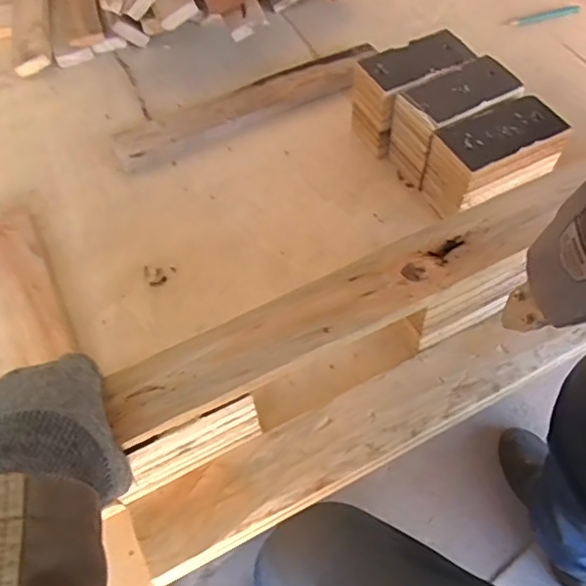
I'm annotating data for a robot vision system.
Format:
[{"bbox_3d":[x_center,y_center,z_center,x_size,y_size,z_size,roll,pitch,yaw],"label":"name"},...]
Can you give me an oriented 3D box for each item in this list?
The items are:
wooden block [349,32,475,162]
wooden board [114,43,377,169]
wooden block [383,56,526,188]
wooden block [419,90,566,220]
[{"bbox_3d":[0.131,-0.218,0.631,0.118,0.080,0.072,-24,58,-12],"label":"wooden block"},{"bbox_3d":[-0.050,-0.225,0.689,0.330,0.024,0.046,-23,58,-11],"label":"wooden board"},{"bbox_3d":[0.168,-0.179,0.607,0.118,0.087,0.064,-28,59,-14],"label":"wooden block"},{"bbox_3d":[0.200,-0.132,0.584,0.120,0.086,0.075,-27,59,-14],"label":"wooden block"}]

